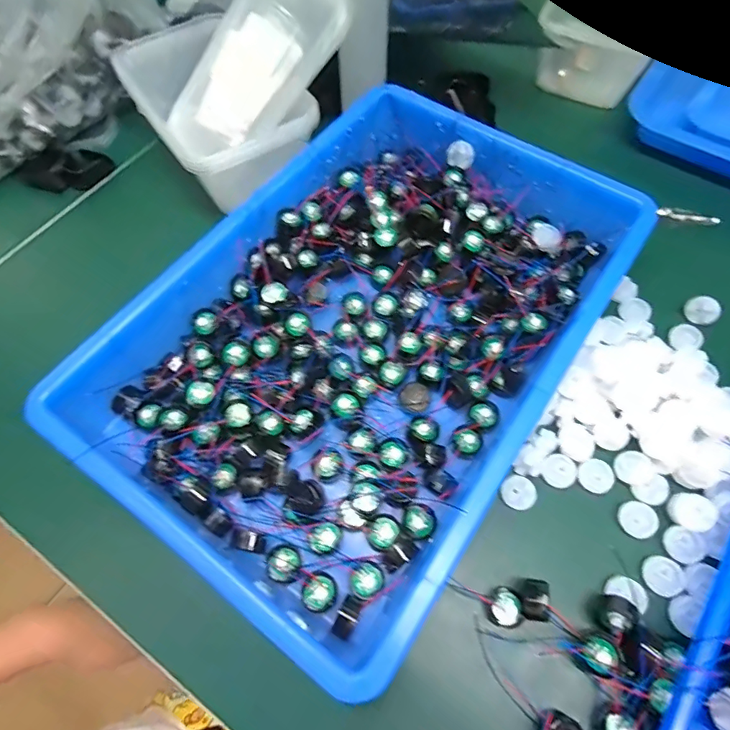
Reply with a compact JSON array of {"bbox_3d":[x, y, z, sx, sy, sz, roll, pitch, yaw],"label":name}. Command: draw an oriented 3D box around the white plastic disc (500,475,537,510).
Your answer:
[{"bbox_3d":[0.098,0.081,0.291,0.020,0.004,0.021,-2,72,5],"label":"white plastic disc"}]

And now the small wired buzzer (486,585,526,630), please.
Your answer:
[{"bbox_3d":[0.080,0.139,0.262,0.019,0.010,0.021,-10,64,-4],"label":"small wired buzzer"}]

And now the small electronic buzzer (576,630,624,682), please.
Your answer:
[{"bbox_3d":[0.127,0.158,0.250,0.019,0.016,0.022,31,68,15],"label":"small electronic buzzer"}]

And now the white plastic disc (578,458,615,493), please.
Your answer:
[{"bbox_3d":[0.149,0.072,0.296,0.021,0.006,0.021,0,64,1],"label":"white plastic disc"}]

